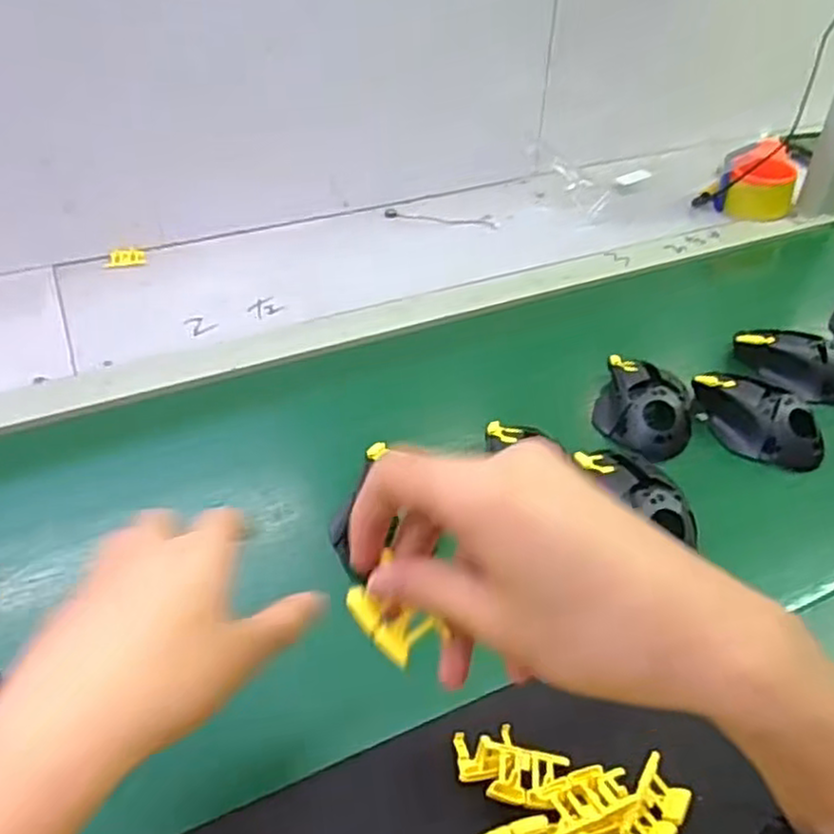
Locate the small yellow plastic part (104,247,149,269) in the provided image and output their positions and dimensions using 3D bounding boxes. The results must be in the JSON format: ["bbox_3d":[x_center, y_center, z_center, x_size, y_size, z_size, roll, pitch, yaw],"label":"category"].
[{"bbox_3d":[-0.322,-0.175,0.810,0.044,0.009,0.031,-8,38,-10],"label":"small yellow plastic part"}]

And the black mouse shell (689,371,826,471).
[{"bbox_3d":[0.269,-0.002,0.587,0.057,0.035,0.110,-11,39,-14],"label":"black mouse shell"}]

